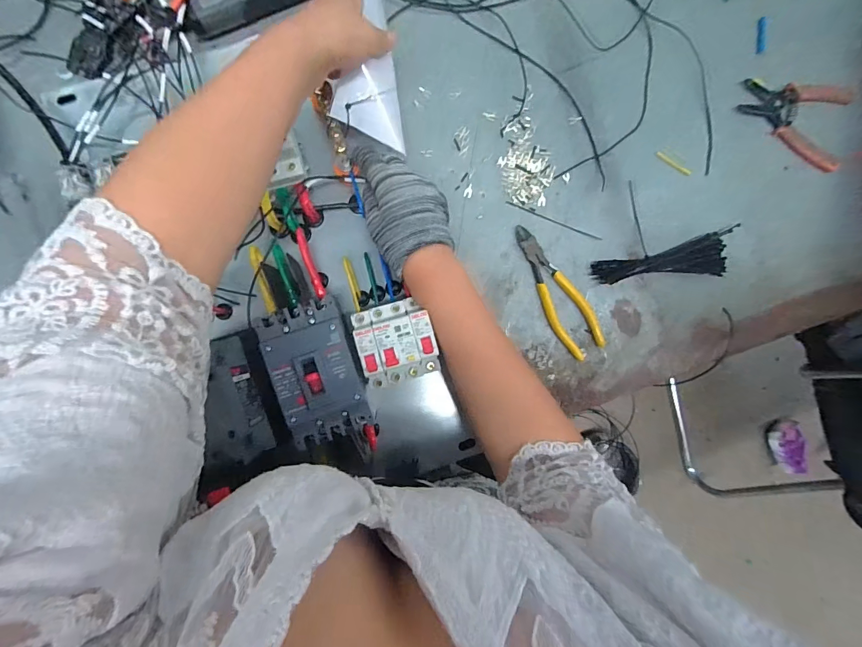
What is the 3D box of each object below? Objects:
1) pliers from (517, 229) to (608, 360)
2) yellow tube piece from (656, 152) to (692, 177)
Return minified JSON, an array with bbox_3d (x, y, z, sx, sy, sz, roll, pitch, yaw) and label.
[{"bbox_3d":[0.142,-0.036,0.460,0.049,0.012,0.166,-35,91,-6],"label":"pliers"},{"bbox_3d":[0.296,-0.195,0.483,0.049,0.004,0.008,27,85,-4],"label":"yellow tube piece"}]

